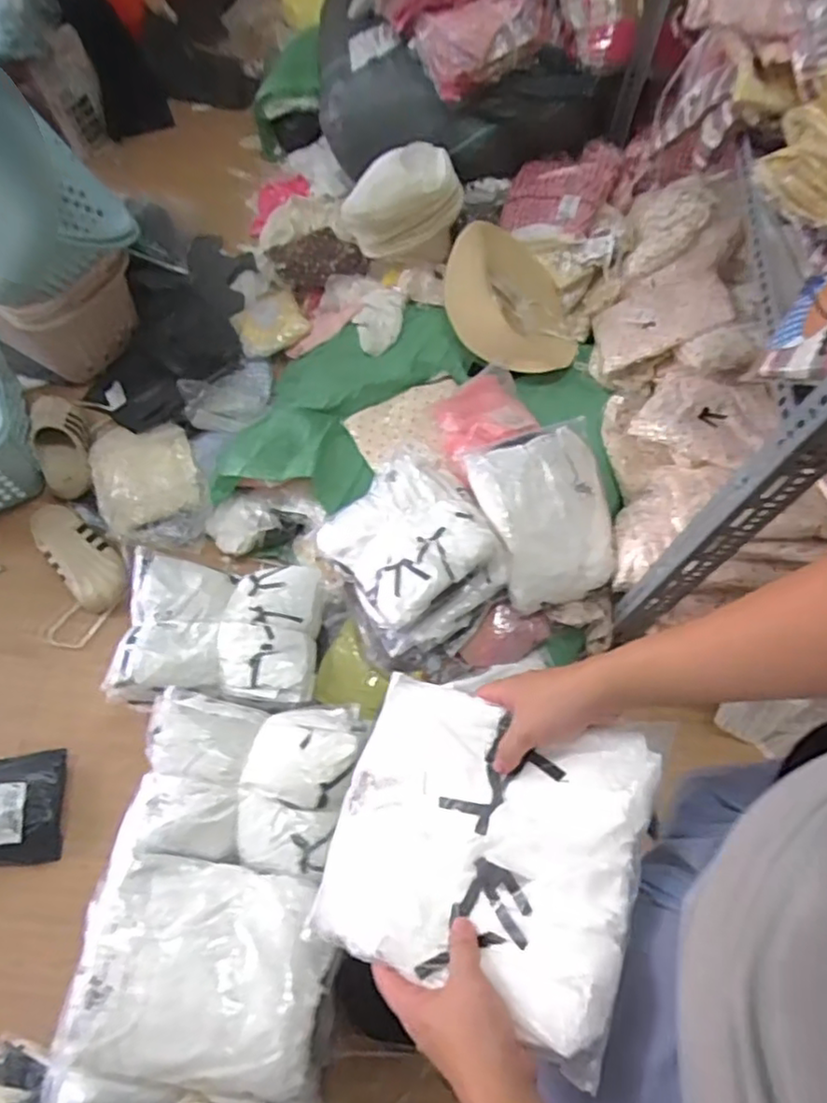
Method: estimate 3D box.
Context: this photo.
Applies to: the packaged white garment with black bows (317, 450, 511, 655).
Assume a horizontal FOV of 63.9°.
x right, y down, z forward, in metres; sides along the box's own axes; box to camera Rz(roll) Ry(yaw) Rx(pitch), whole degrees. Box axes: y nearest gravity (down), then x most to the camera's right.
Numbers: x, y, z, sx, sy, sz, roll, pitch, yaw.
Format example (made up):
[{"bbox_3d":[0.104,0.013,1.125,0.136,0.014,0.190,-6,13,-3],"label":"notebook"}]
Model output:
[{"bbox_3d":[-0.007,-0.015,1.227,0.269,0.122,0.345,-28,69,-14],"label":"packaged white garment with black bows"}]

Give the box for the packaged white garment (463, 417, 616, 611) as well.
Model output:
[{"bbox_3d":[0.259,-0.074,1.237,0.246,0.050,0.315,-18,87,-16],"label":"packaged white garment"}]

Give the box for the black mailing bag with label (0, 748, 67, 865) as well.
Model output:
[{"bbox_3d":[-0.760,0.466,1.197,0.225,0.057,0.189,-5,65,-4],"label":"black mailing bag with label"}]

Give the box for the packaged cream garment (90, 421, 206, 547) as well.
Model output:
[{"bbox_3d":[-0.590,-0.166,1.453,0.225,0.044,0.328,-20,67,-11],"label":"packaged cream garment"}]

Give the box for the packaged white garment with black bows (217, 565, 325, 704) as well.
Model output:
[{"bbox_3d":[-0.261,0.152,1.225,0.170,0.093,0.260,1,65,-1],"label":"packaged white garment with black bows"}]

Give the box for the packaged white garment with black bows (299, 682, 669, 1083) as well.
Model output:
[{"bbox_3d":[0.041,0.225,0.531,0.267,0.037,0.214,4,62,37],"label":"packaged white garment with black bows"}]

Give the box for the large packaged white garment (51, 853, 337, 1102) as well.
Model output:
[{"bbox_3d":[-0.282,0.573,0.866,0.331,0.056,0.295,9,65,2],"label":"large packaged white garment"}]

